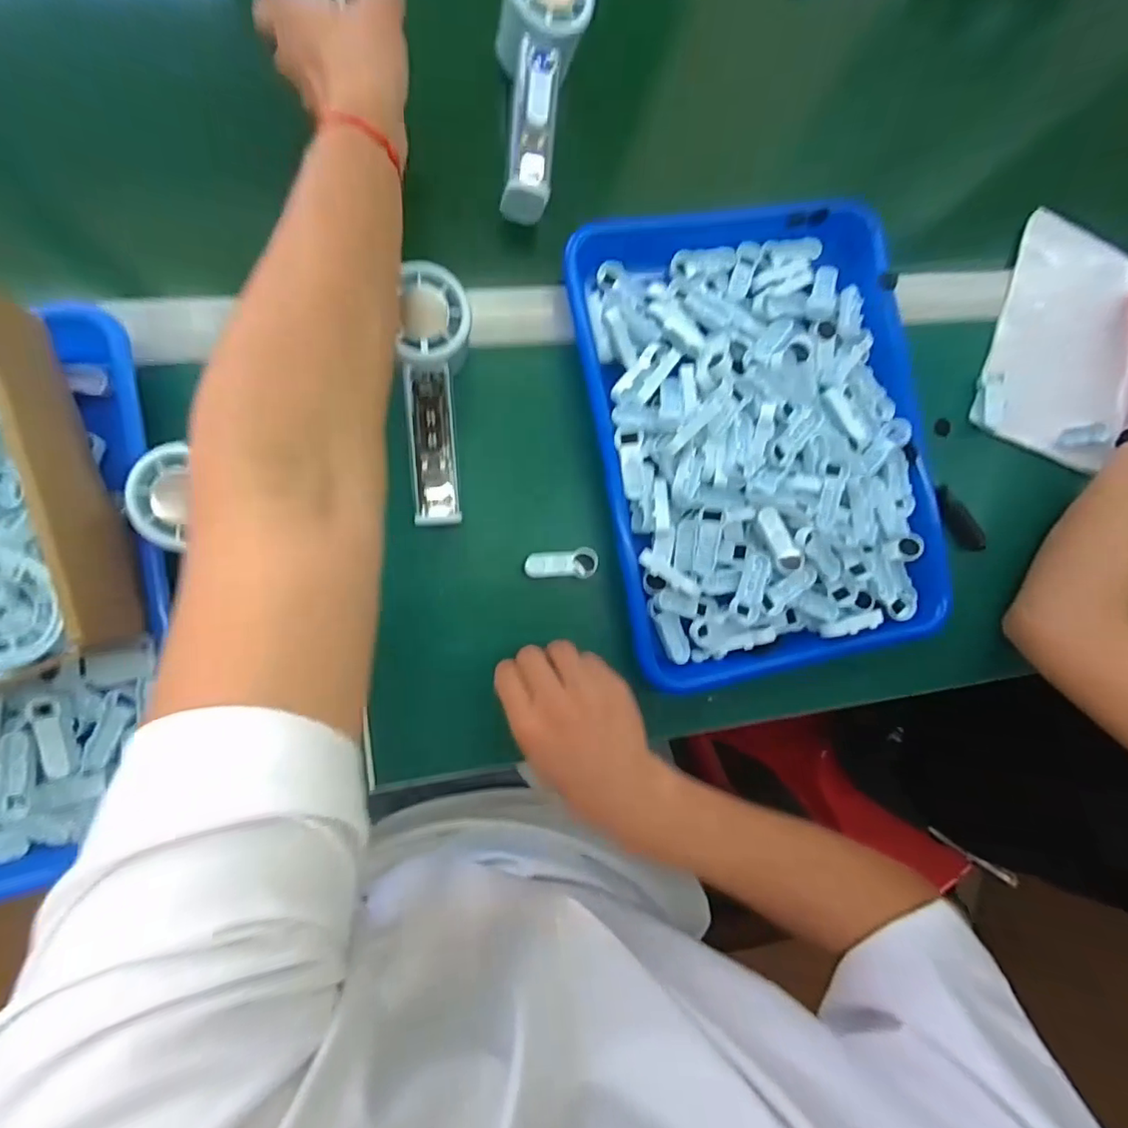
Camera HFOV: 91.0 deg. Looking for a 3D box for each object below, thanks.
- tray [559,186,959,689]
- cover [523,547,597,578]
[{"bbox_3d":[0.141,-0.089,0.414,0.241,0.061,0.324,-10,89,-10],"label":"tray"},{"bbox_3d":[-0.003,0.000,0.405,0.050,0.033,0.020,-1,87,-9],"label":"cover"}]

